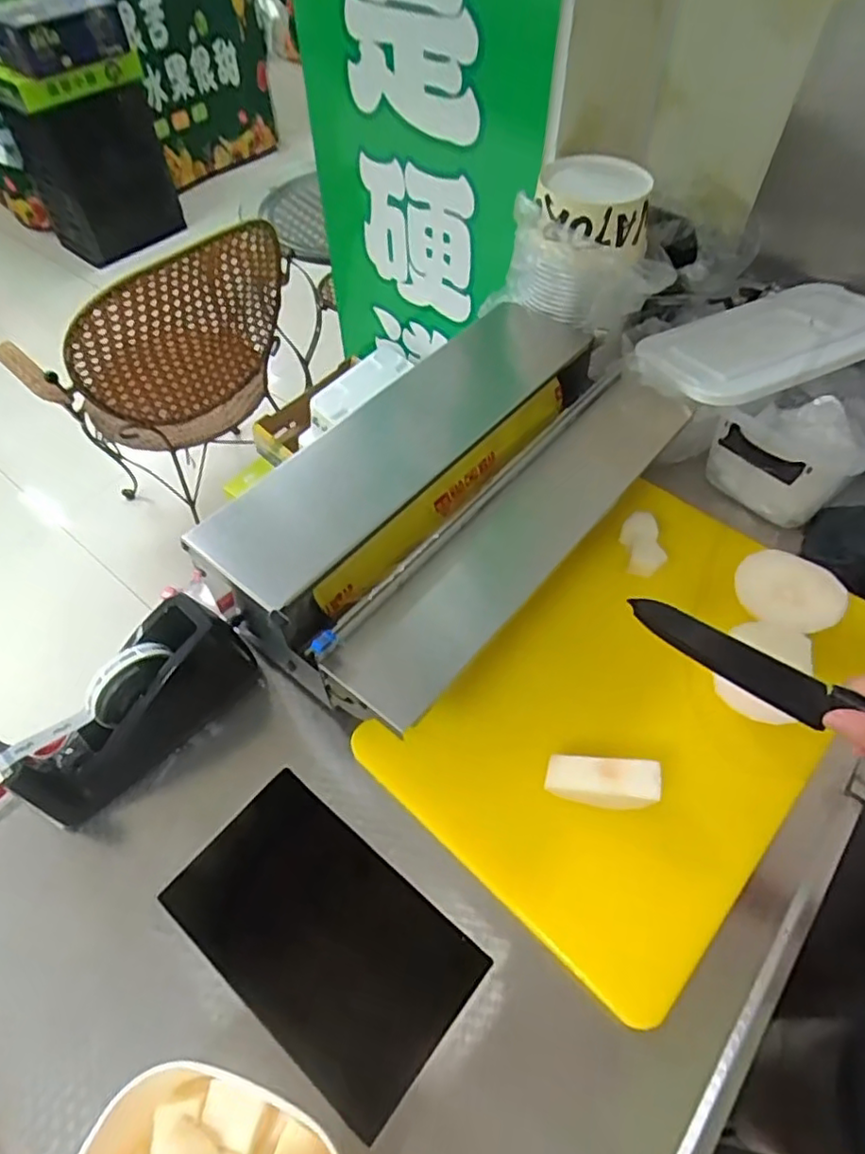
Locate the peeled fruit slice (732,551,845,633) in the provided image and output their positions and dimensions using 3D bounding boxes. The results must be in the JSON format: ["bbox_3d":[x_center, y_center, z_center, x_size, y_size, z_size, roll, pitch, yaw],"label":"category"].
[{"bbox_3d":[0.344,0.011,0.606,0.093,0.010,0.091,-2,56,3],"label":"peeled fruit slice"}]

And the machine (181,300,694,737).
[{"bbox_3d":[0.018,-0.086,0.674,0.284,0.138,0.483,35,62,23],"label":"machine"}]

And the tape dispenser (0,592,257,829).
[{"bbox_3d":[-0.242,0.111,0.531,0.059,0.107,0.197,31,60,21],"label":"tape dispenser"}]

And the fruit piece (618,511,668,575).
[{"bbox_3d":[0.226,-0.036,0.670,0.043,0.031,0.063,-5,54,-3],"label":"fruit piece"}]

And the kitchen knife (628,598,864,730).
[{"bbox_3d":[0.242,0.077,0.396,0.248,0.034,0.015,30,59,28],"label":"kitchen knife"}]

